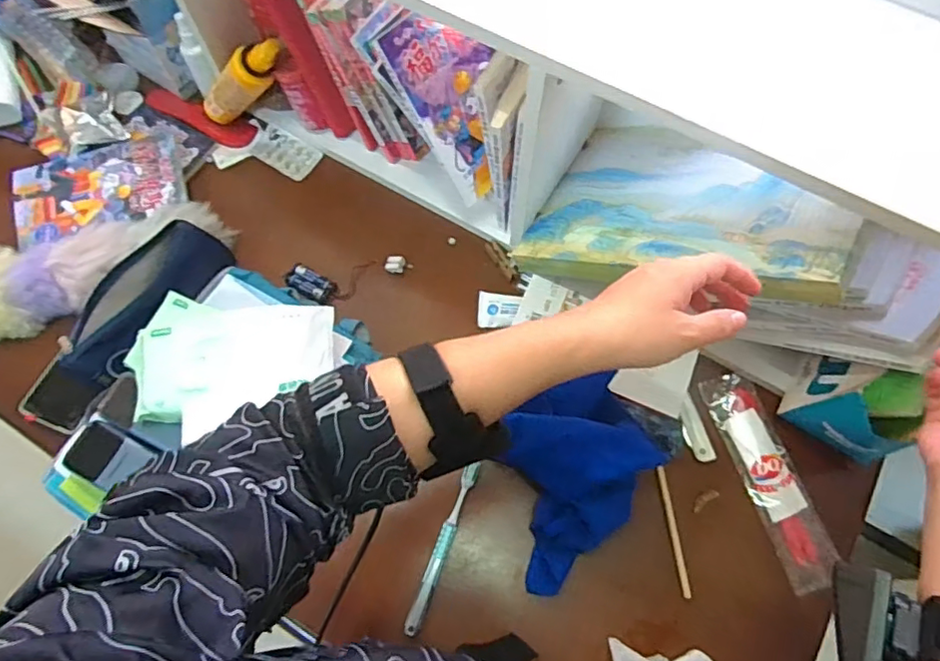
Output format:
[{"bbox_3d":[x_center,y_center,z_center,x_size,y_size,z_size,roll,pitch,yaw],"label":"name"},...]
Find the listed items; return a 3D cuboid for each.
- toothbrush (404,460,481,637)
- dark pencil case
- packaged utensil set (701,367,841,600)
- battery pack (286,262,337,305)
[{"bbox_3d":[-0.030,0.231,0.622,0.017,0.015,0.172,20,69,8],"label":"toothbrush"},{"bbox_3d":[-0.372,-0.033,0.672,0.085,0.068,0.209,23,69,9],"label":"dark pencil case"},{"bbox_3d":[0.330,0.159,0.648,0.058,0.011,0.234,-17,68,-7],"label":"packaged utensil set"},{"bbox_3d":[-0.199,-0.057,0.736,0.057,0.020,0.035,23,69,9],"label":"battery pack"}]

